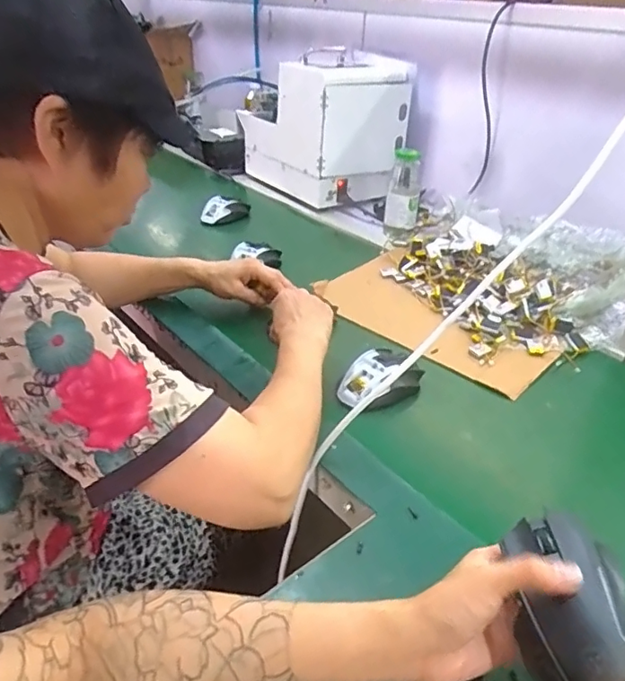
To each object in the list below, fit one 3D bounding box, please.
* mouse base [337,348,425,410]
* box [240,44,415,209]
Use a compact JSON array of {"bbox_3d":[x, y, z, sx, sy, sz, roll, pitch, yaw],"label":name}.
[{"bbox_3d":[0.084,0.045,0.658,0.100,0.034,0.064,-27,43,-37],"label":"mouse base"},{"bbox_3d":[0.017,-0.469,1.187,0.230,0.255,0.320,-21,40,-31],"label":"box"}]

